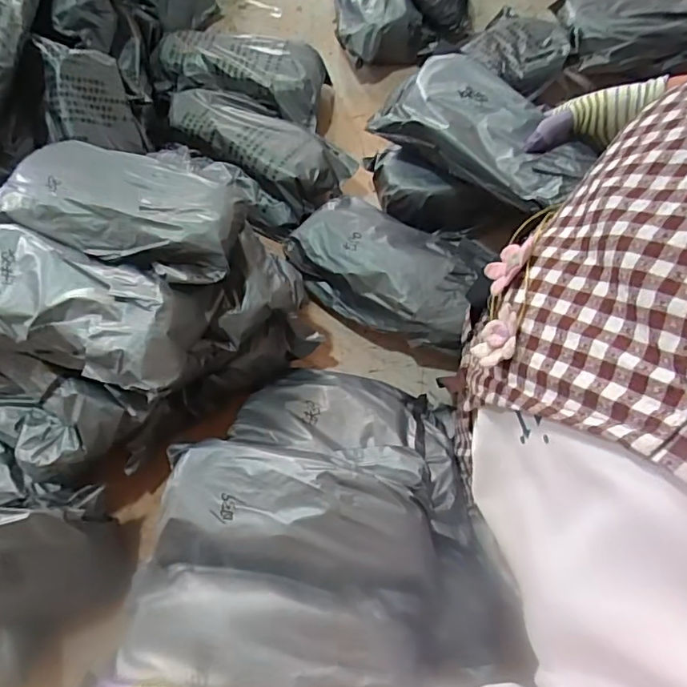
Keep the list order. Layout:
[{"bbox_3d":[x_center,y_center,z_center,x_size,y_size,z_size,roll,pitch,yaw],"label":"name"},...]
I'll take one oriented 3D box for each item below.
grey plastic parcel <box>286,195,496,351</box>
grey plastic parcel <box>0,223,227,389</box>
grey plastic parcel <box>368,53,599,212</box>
[{"bbox_3d":[0.055,-0.103,0.684,0.244,0.064,0.177,19,73,9],"label":"grey plastic parcel"},{"bbox_3d":[-0.275,-0.037,0.531,0.282,0.070,0.133,10,71,6],"label":"grey plastic parcel"},{"bbox_3d":[0.162,-0.243,0.633,0.245,0.058,0.112,41,77,21],"label":"grey plastic parcel"}]

